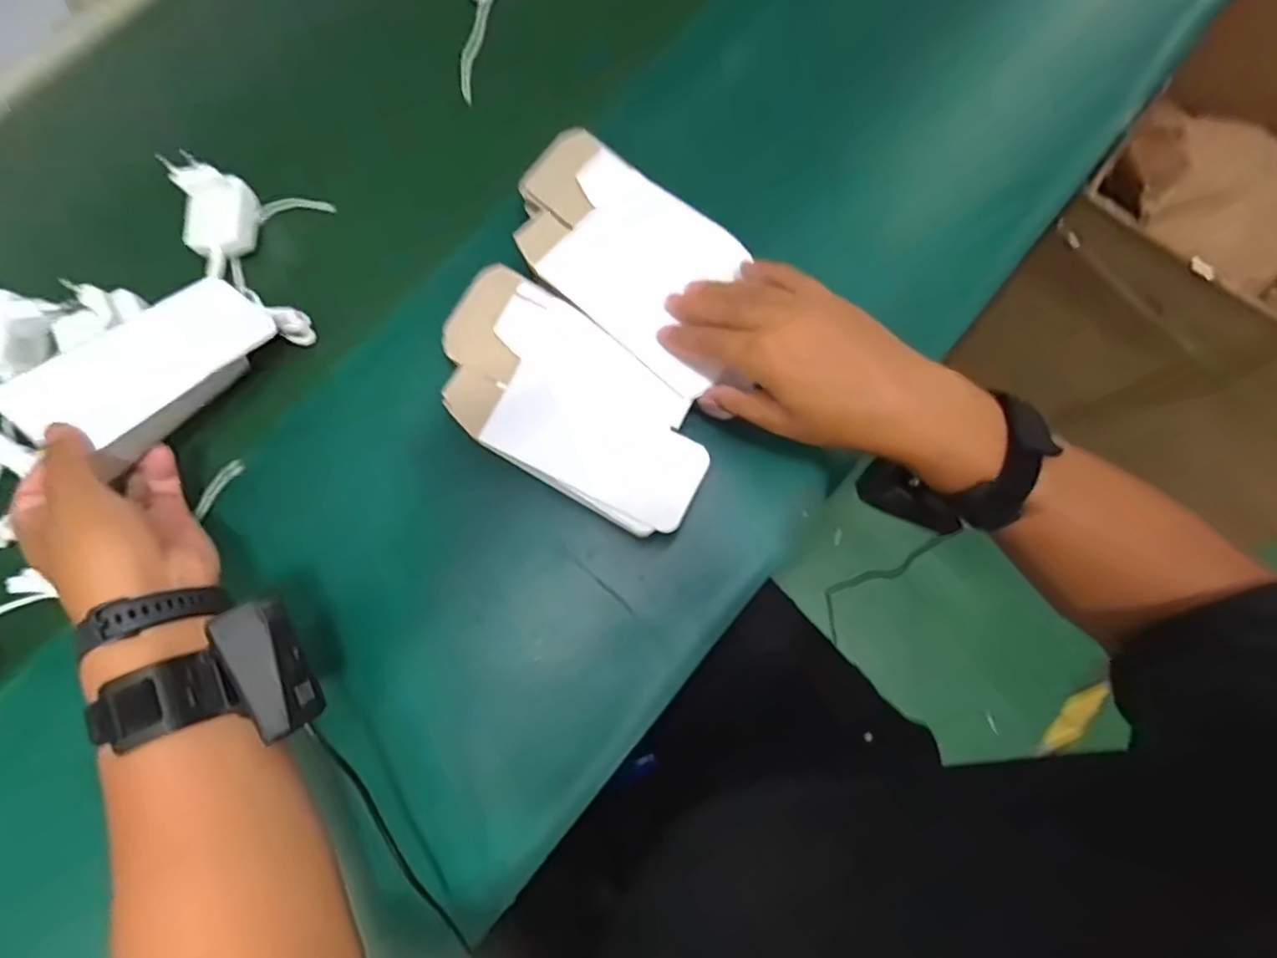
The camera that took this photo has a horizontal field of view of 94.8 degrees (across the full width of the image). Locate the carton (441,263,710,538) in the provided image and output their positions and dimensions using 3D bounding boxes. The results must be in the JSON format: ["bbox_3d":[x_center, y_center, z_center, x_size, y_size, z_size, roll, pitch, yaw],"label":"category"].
[{"bbox_3d":[-0.047,-0.052,0.392,0.206,0.013,0.104,35,80,9],"label":"carton"}]

